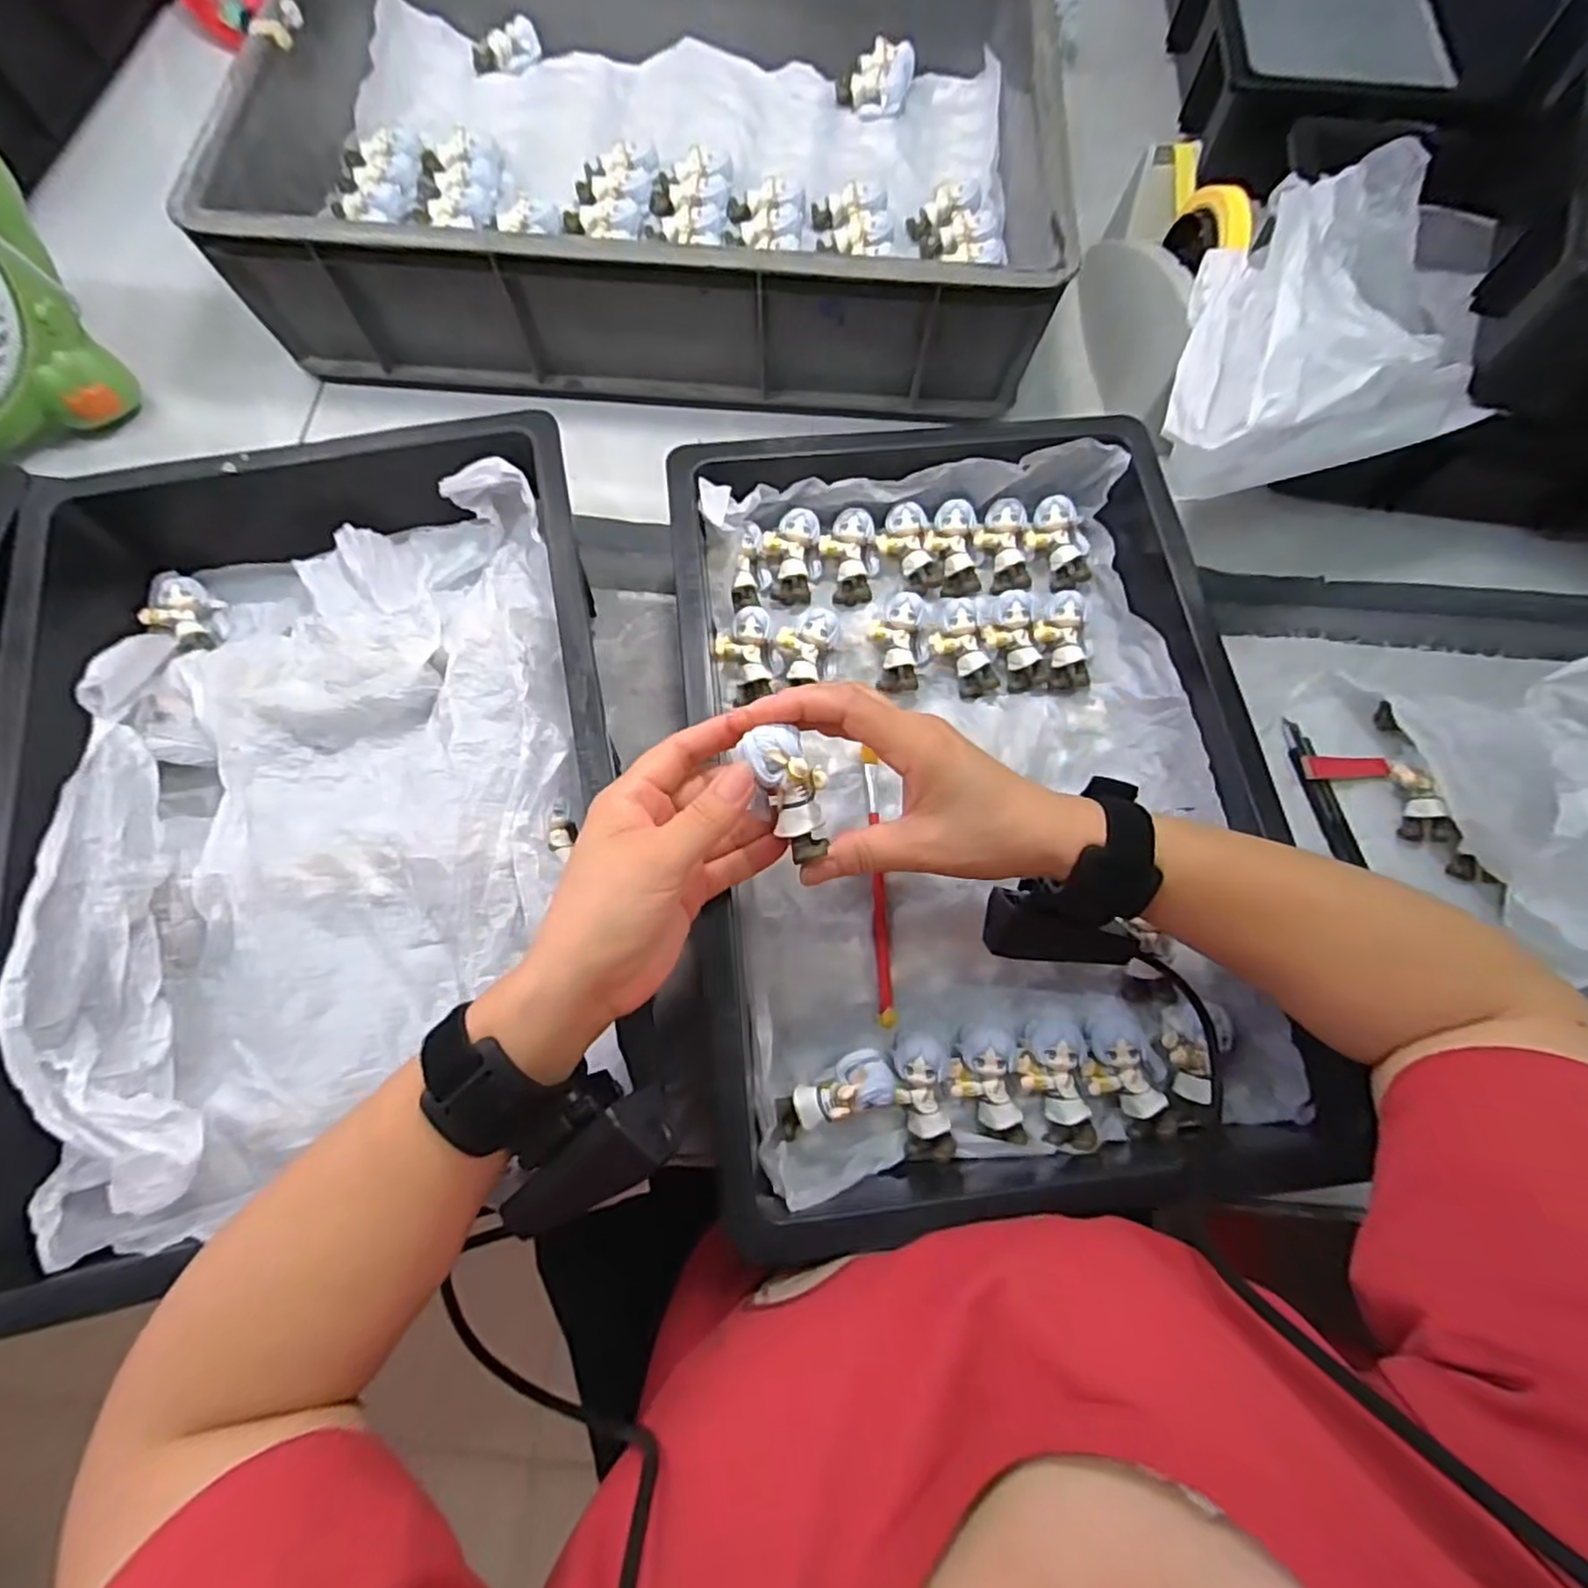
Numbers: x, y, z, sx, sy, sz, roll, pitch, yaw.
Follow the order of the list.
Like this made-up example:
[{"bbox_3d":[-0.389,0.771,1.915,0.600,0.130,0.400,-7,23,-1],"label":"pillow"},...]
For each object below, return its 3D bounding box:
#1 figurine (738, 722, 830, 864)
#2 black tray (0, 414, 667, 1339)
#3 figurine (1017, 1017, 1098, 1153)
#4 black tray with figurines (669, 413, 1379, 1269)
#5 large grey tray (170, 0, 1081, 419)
[{"bbox_3d":[-0.001,0.000,0.301,0.028,0.025,0.058,-22,110,-8],"label":"figurine"},{"bbox_3d":[-0.265,-0.022,0.411,0.310,0.084,0.463,-12,72,-5],"label":"black tray"},{"bbox_3d":[0.136,0.150,0.364,0.036,0.021,0.061,0,71,-1],"label":"figurine"},{"bbox_3d":[0.101,-0.004,0.401,0.305,0.073,0.450,-6,72,-3],"label":"black tray with figurines"},{"bbox_3d":[-0.099,-0.524,0.567,0.578,0.111,0.413,3,71,0],"label":"large grey tray"}]

